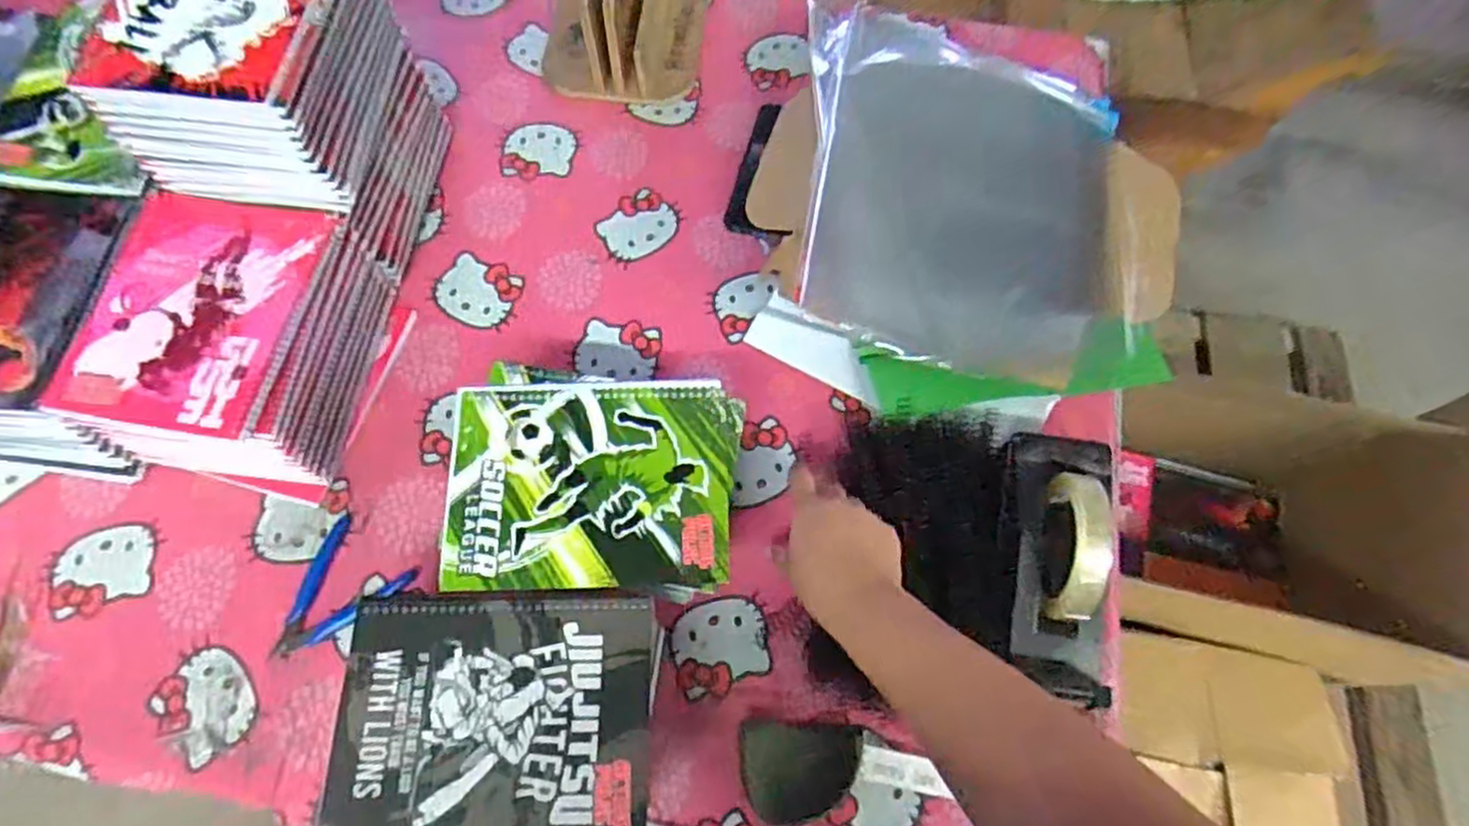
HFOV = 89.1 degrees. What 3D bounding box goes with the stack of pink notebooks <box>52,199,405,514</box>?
[{"bbox_3d":[-0.413,-0.061,0.634,0.179,0.120,0.212,14,68,5],"label":"stack of pink notebooks"}]

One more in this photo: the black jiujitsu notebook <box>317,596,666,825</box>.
[{"bbox_3d":[-0.152,0.195,0.478,0.198,0.007,0.148,0,67,-1],"label":"black jiujitsu notebook"}]

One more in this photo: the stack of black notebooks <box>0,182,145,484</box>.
[{"bbox_3d":[-0.586,-0.069,0.638,0.169,0.120,0.212,8,67,2],"label":"stack of black notebooks"}]

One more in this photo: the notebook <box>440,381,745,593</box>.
[{"bbox_3d":[-0.102,0.050,0.542,0.204,0.008,0.152,0,67,-1],"label":"notebook"}]

